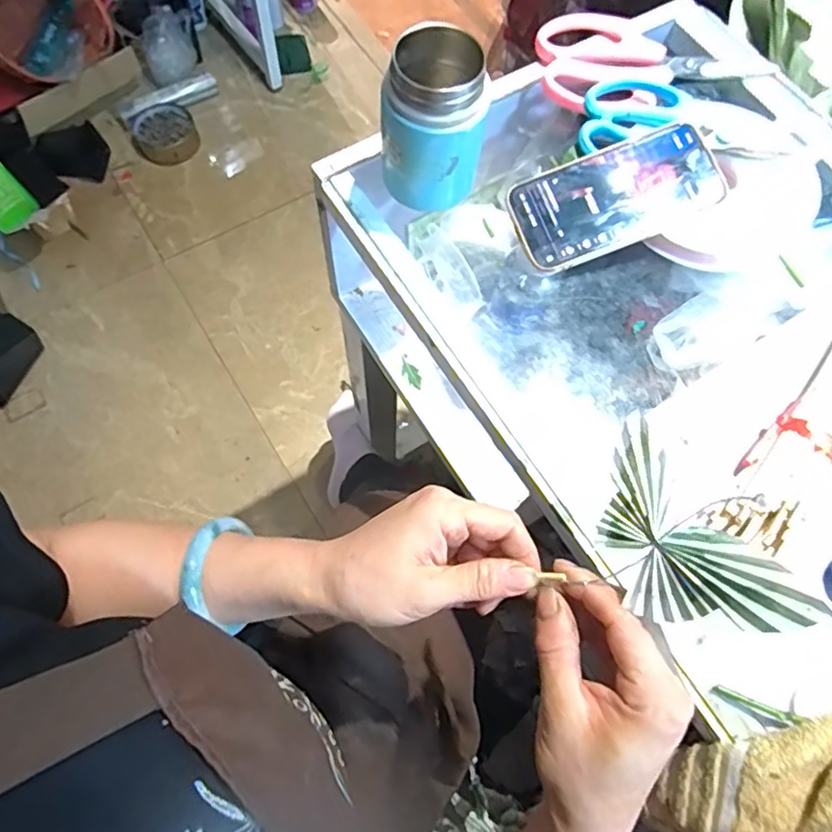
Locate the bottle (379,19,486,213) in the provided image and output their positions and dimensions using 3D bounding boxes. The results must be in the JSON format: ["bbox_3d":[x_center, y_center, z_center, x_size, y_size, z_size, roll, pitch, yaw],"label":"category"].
[{"bbox_3d":[0.013,-0.202,0.409,0.067,0.106,0.059,17,70,3],"label":"bottle"}]

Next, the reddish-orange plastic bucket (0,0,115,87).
[{"bbox_3d":[-0.793,-0.850,1.237,0.248,0.204,0.200,-18,72,-9],"label":"reddish-orange plastic bucket"}]

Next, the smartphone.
[{"bbox_3d":[0.144,-0.160,0.429,0.147,0.009,0.072,-21,82,2],"label":"smartphone"}]

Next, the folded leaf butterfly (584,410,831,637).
[{"bbox_3d":[0.113,0.057,0.260,0.015,0.060,0.101,3,43,-44],"label":"folded leaf butterfly"}]

